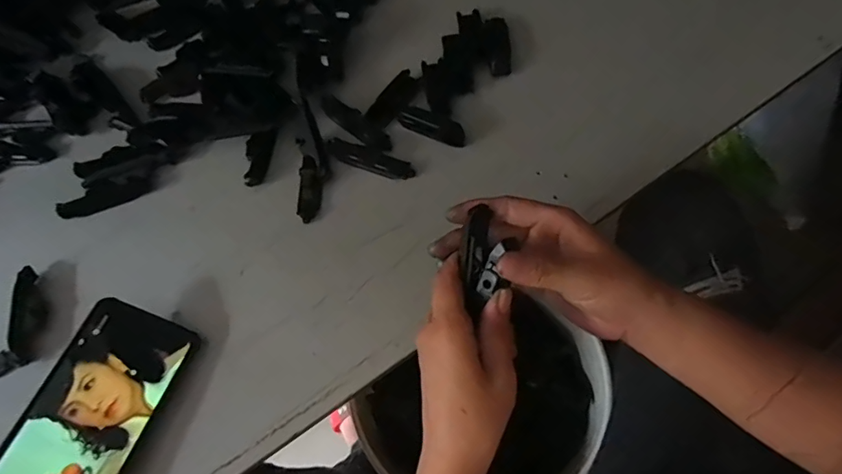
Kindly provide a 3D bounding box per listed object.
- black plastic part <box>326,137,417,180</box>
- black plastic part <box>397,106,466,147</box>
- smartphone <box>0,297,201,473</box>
[{"bbox_3d":[-0.045,-0.070,0.438,0.082,0.006,0.021,19,71,10],"label":"black plastic part"},{"bbox_3d":[0.010,-0.101,0.438,0.066,0.018,0.018,26,72,12],"label":"black plastic part"},{"bbox_3d":[-0.235,0.133,0.349,0.077,0.008,0.167,27,67,-11],"label":"smartphone"}]

